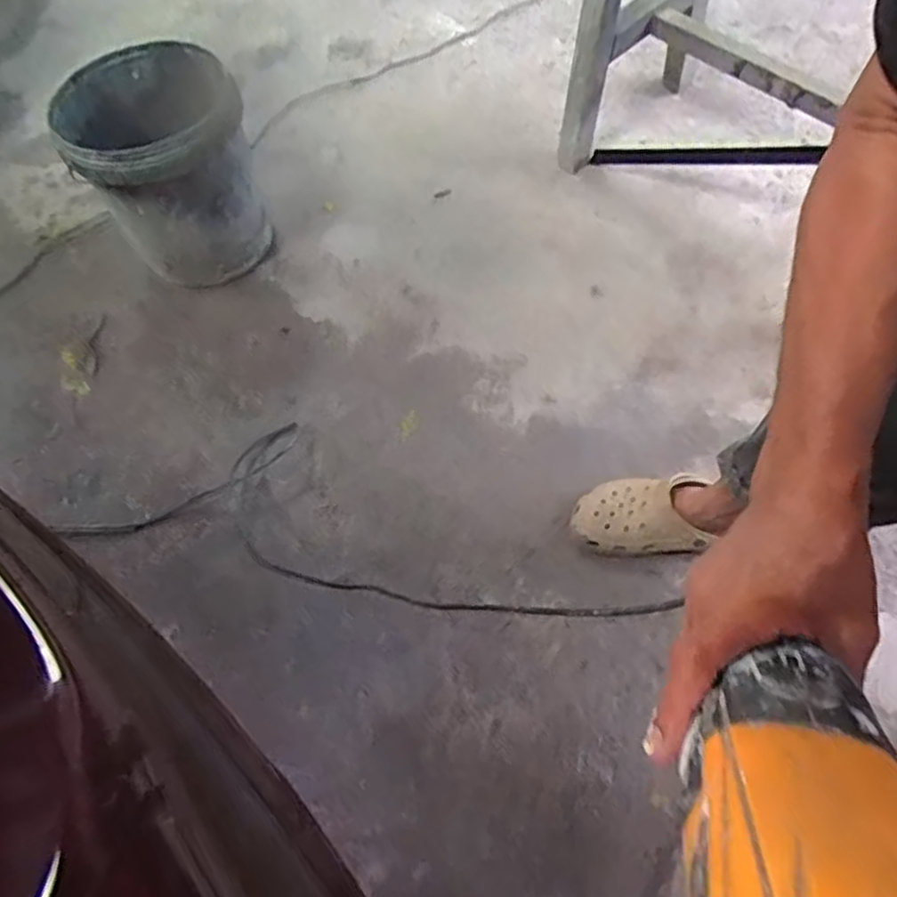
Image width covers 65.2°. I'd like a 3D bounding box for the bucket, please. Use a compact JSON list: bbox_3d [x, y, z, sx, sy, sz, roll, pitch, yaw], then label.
[{"bbox_3d":[-0.481,-0.490,1.228,0.270,0.338,0.284,-2,59,3],"label":"bucket"}]

